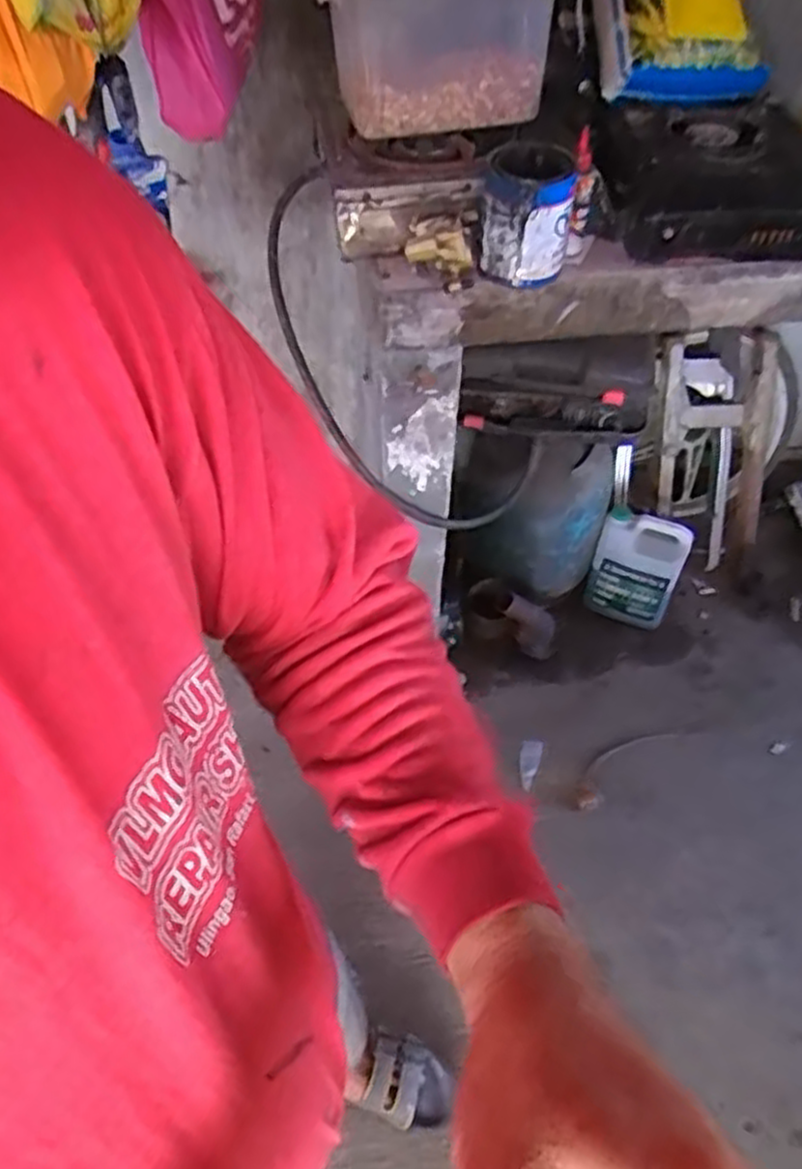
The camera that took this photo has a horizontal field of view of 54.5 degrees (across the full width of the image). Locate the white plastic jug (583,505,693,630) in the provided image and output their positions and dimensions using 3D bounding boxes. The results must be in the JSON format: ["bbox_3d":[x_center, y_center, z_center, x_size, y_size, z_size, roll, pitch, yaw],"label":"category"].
[{"bbox_3d":[0.499,-0.031,1.657,0.176,0.242,0.092,21,53,17],"label":"white plastic jug"}]

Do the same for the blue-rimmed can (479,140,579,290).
[{"bbox_3d":[0.147,-0.430,0.916,0.107,0.126,0.093,13,51,11],"label":"blue-rimmed can"}]

